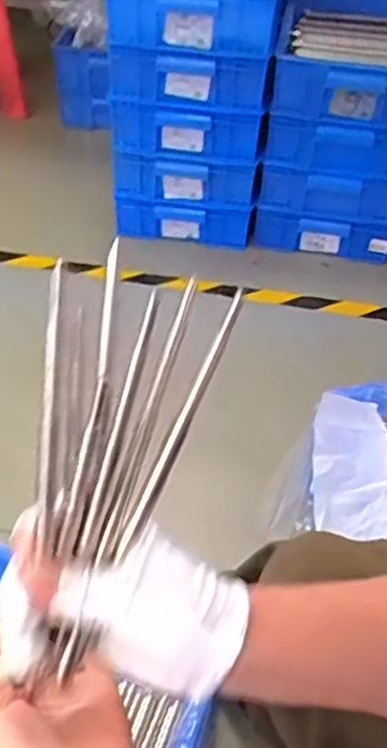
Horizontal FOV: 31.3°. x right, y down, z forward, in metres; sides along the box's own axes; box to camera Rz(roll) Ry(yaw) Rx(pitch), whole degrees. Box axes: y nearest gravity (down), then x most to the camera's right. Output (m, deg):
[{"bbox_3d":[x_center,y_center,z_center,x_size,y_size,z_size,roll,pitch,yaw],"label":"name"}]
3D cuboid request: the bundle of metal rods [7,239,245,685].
[{"bbox_3d":[-0.048,0.046,0.333,0.088,0.199,0.017,18,3,-25],"label":"bundle of metal rods"}]

